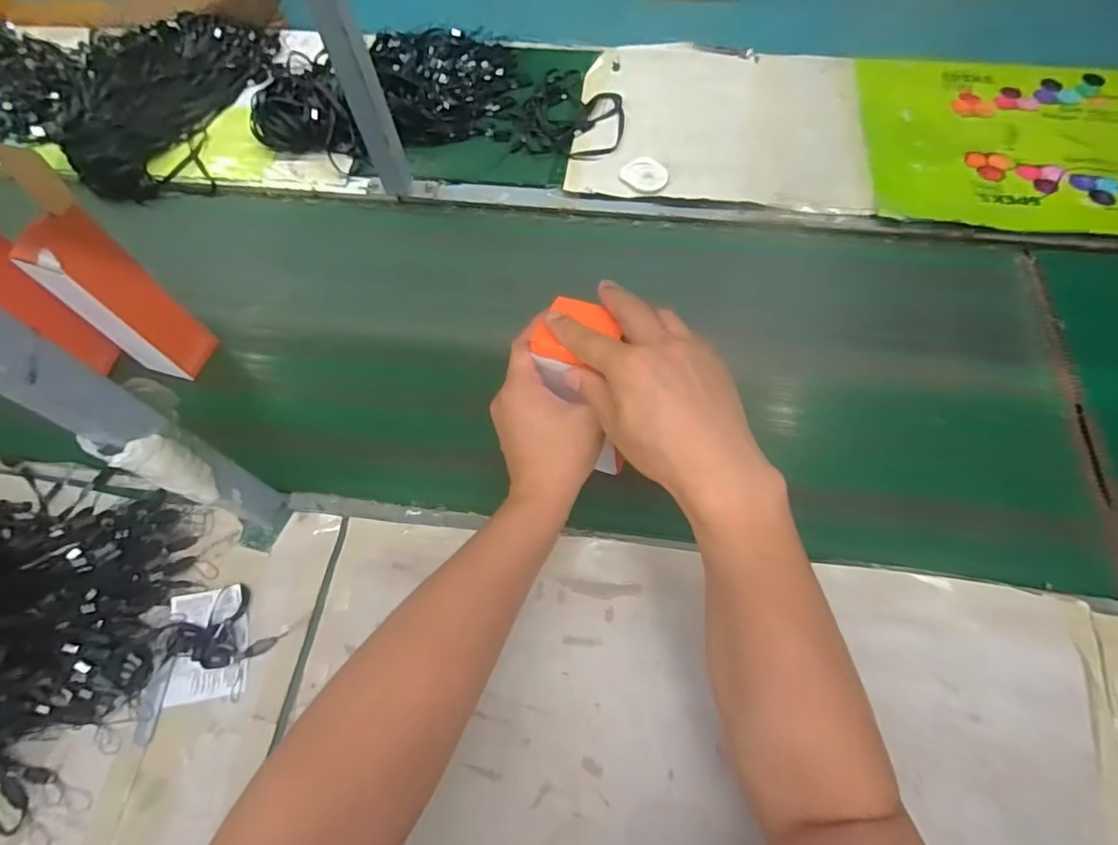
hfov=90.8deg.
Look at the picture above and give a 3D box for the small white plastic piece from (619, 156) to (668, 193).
[{"bbox_3d":[0.109,-0.310,0.690,0.046,0.009,0.058,-38,68,-16],"label":"small white plastic piece"}]

